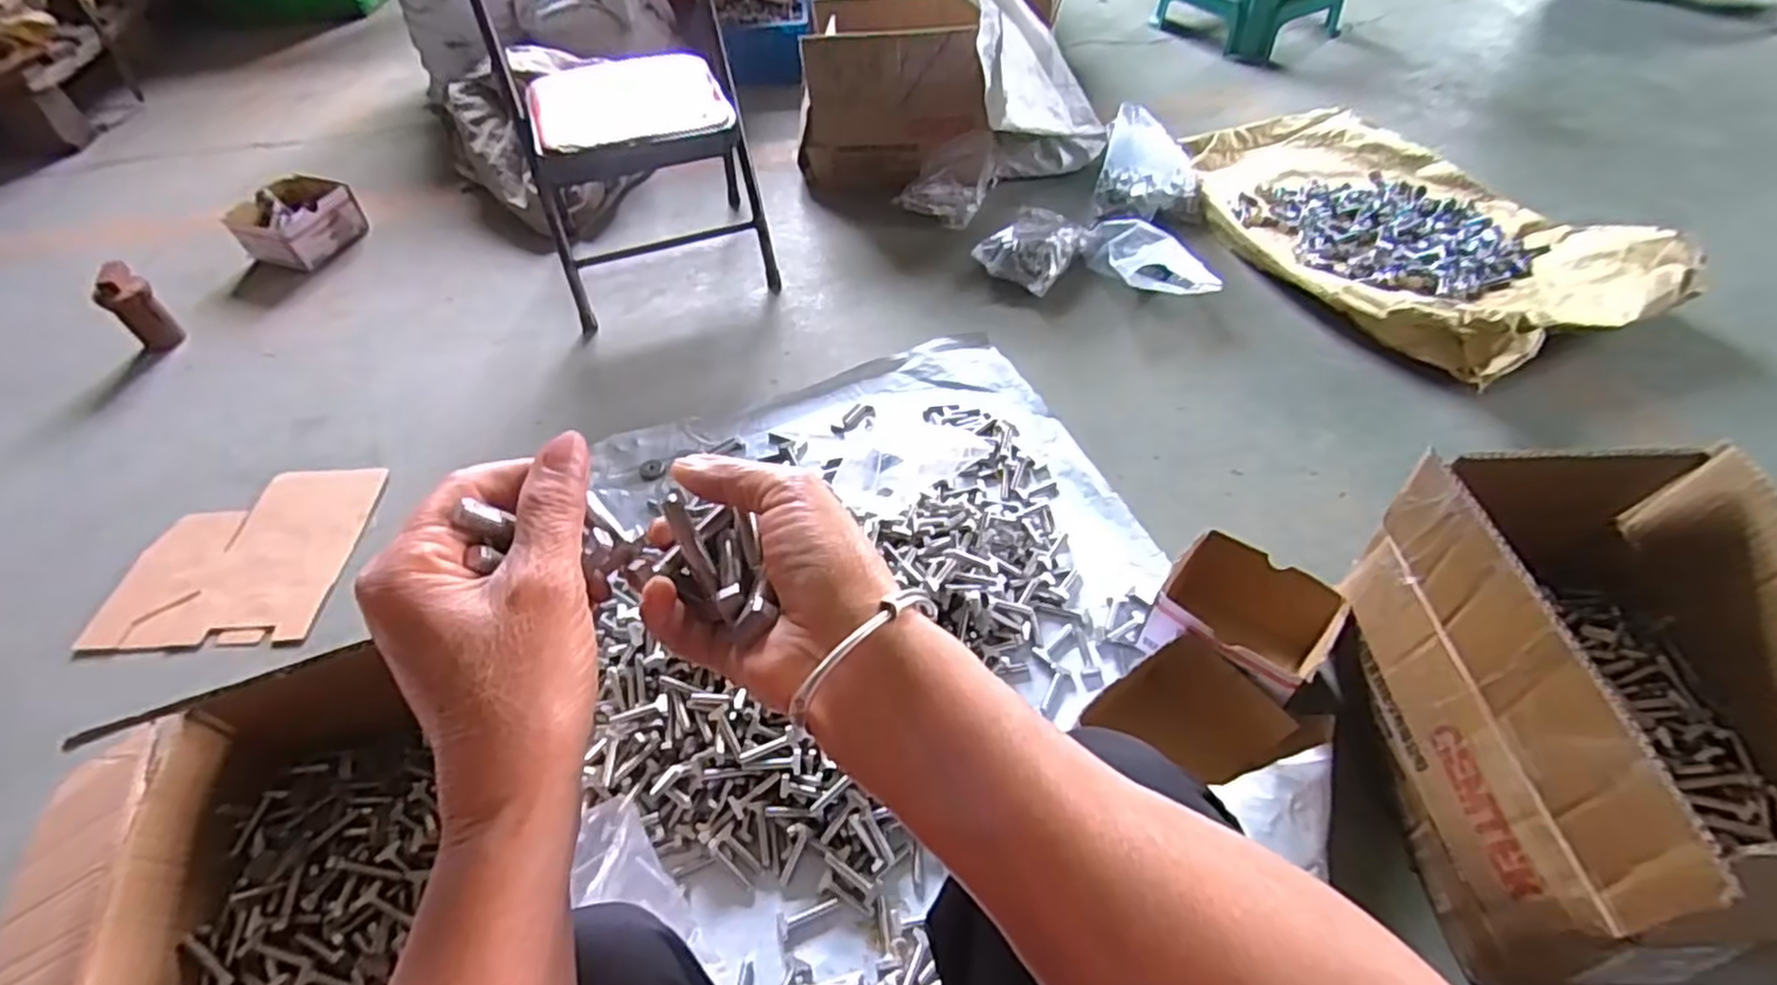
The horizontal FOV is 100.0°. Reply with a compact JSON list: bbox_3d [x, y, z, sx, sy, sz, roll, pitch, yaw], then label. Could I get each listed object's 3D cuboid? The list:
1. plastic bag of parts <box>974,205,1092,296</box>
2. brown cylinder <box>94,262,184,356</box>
[{"bbox_3d":[0.234,-0.399,1.217,0.142,0.060,0.169,23,55,22],"label":"plastic bag of parts"},{"bbox_3d":[-1.174,-0.290,1.163,0.064,0.116,0.064,28,57,24],"label":"brown cylinder"}]

